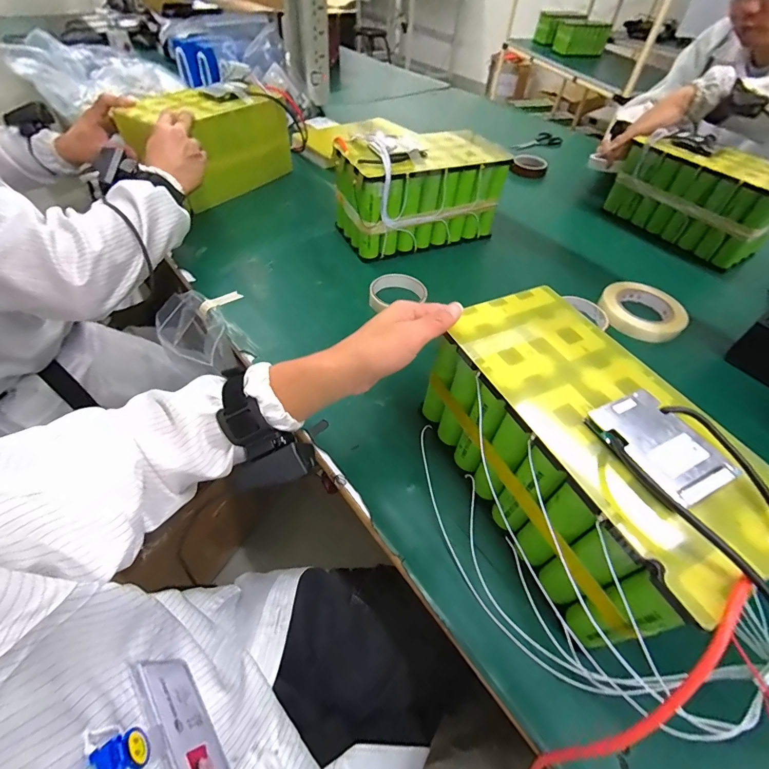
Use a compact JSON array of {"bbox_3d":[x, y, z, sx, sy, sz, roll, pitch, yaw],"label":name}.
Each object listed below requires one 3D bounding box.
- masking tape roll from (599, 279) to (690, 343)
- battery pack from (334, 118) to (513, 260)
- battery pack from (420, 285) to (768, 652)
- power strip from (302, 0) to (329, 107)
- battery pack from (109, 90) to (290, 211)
[{"bbox_3d":[0.412,-0.123,0.614,0.118,0.034,0.118,2,51,-2],"label":"masking tape roll"},{"bbox_3d":[0.060,-0.342,0.673,0.266,0.154,0.124,-17,54,-17],"label":"battery pack"},{"bbox_3d":[0.165,0.050,0.341,0.133,0.136,0.264,-20,55,-19],"label":"battery pack"},{"bbox_3d":[-0.184,-0.890,1.023,0.070,0.217,0.045,-4,52,-7],"label":"power strip"},{"bbox_3d":[-0.338,-0.484,0.774,0.129,0.150,0.282,26,54,16],"label":"battery pack"}]

